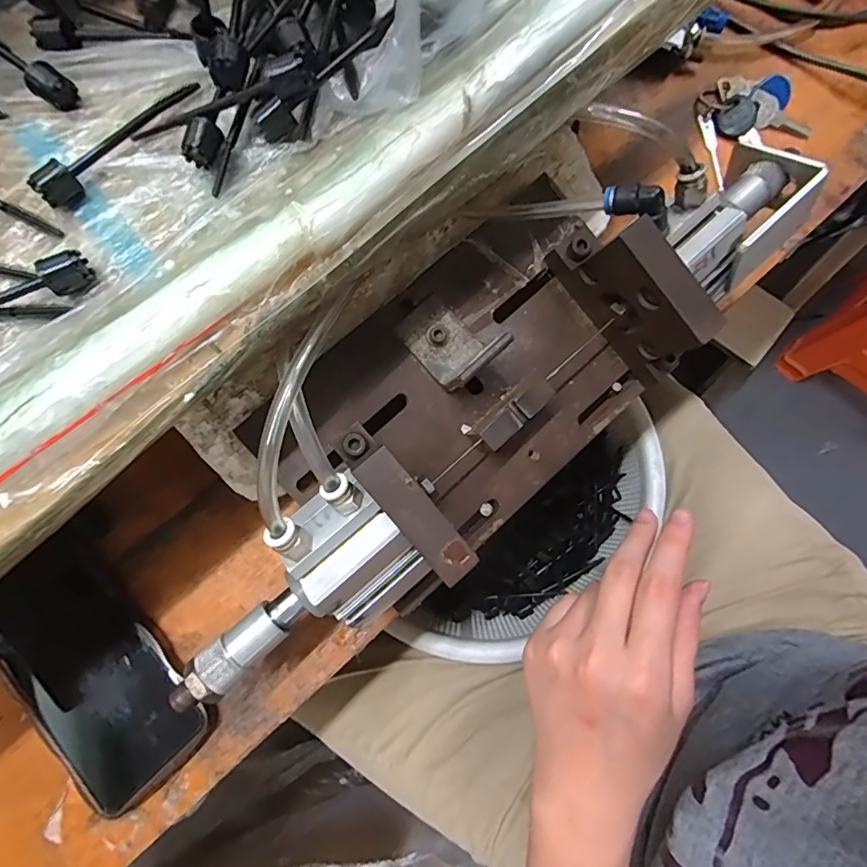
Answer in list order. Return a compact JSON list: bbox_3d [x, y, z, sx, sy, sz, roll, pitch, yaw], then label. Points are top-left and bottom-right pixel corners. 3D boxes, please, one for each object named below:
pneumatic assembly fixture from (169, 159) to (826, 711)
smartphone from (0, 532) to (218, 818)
[{"bbox_3d":[0.003,-0.013,0.283,0.358,0.109,0.143,-42,78,-8],"label":"pneumatic assembly fixture"},{"bbox_3d":[-0.210,0.143,0.303,0.160,0.012,0.079,43,81,11],"label":"smartphone"}]

